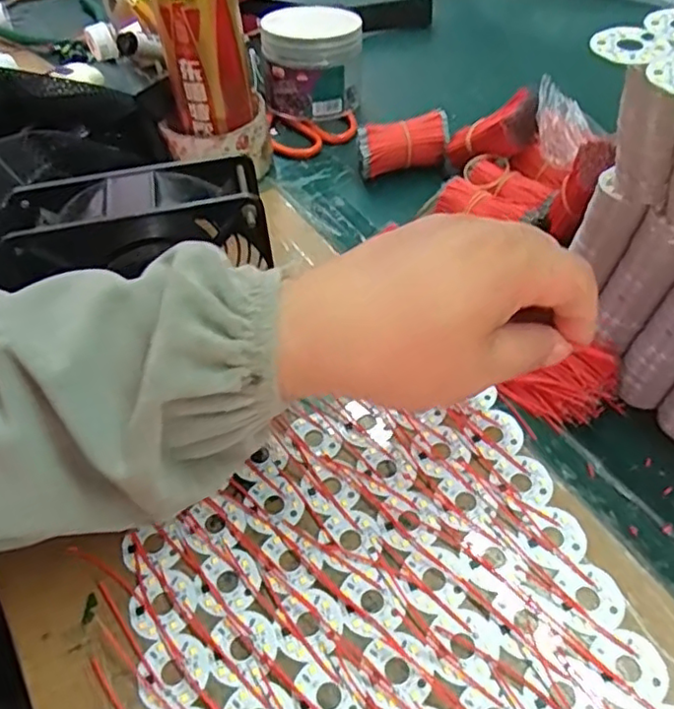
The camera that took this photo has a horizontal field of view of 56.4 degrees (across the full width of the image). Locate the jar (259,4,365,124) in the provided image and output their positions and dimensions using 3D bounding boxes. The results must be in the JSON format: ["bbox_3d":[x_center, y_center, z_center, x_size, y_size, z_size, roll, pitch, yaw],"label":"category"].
[{"bbox_3d":[-0.020,-0.244,0.534,0.079,0.066,0.074,-2,53,3],"label":"jar"}]

